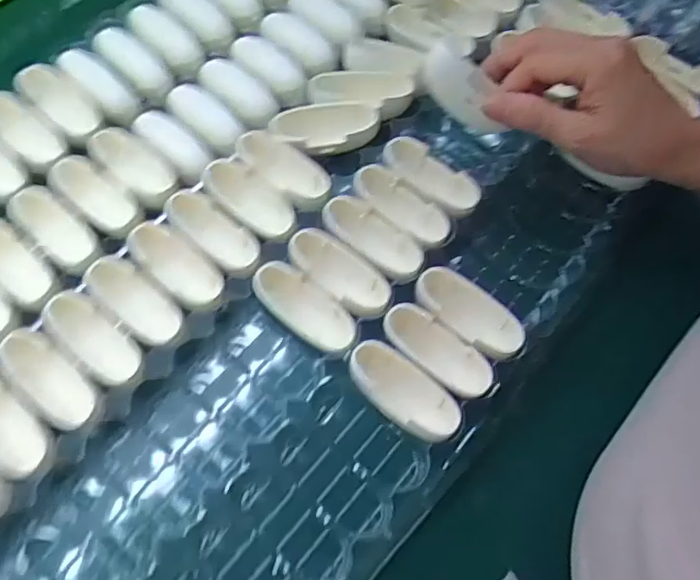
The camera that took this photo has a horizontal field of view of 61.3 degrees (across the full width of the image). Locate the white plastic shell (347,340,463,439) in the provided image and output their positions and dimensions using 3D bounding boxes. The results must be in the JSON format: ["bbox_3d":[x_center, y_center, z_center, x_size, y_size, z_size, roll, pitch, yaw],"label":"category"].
[{"bbox_3d":[0.029,0.059,0.336,0.068,0.025,0.032,37,71,12],"label":"white plastic shell"}]

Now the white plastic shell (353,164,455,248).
[{"bbox_3d":[0.034,-0.052,0.376,0.071,0.018,0.029,39,71,13],"label":"white plastic shell"}]

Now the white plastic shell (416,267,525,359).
[{"bbox_3d":[0.070,0.015,0.354,0.068,0.021,0.032,35,71,12],"label":"white plastic shell"}]

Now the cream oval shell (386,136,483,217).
[{"bbox_3d":[0.052,-0.072,0.387,0.069,0.019,0.028,38,71,13],"label":"cream oval shell"}]

